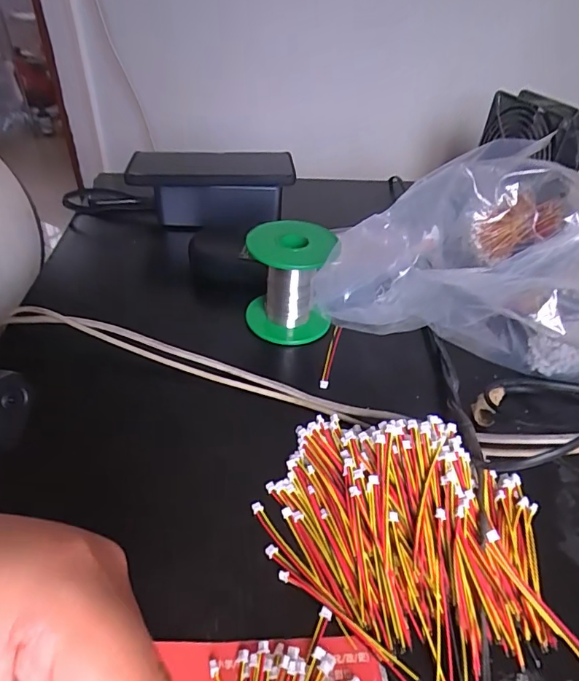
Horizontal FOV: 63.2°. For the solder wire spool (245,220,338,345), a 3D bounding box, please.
[{"bbox_3d":[-0.001,-0.043,0.358,0.063,0.079,0.059,2,40,-1],"label":"solder wire spool"}]

